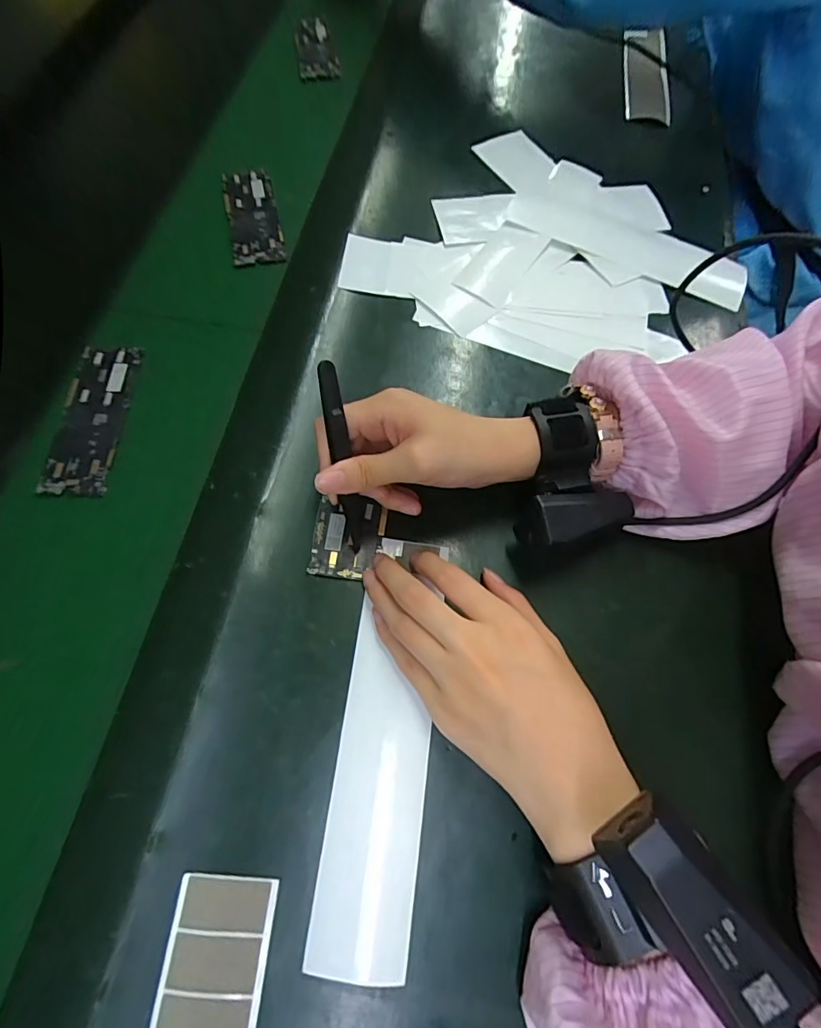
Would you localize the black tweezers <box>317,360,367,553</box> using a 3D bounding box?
[{"bbox_3d":[-0.038,-0.029,0.276,0.014,0.115,0.009,-10,32,-6],"label":"black tweezers"}]

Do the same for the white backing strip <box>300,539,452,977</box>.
[{"bbox_3d":[-0.013,0.116,0.264,0.049,0.006,0.216,5,65,6],"label":"white backing strip"}]

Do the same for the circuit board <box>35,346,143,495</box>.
[{"bbox_3d":[-0.226,-0.070,0.338,0.044,0.006,0.121,-1,66,-2],"label":"circuit board"}]

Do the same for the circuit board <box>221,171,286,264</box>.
[{"bbox_3d":[-0.143,-0.271,0.428,0.044,0.009,0.126,-12,67,-7],"label":"circuit board"}]

